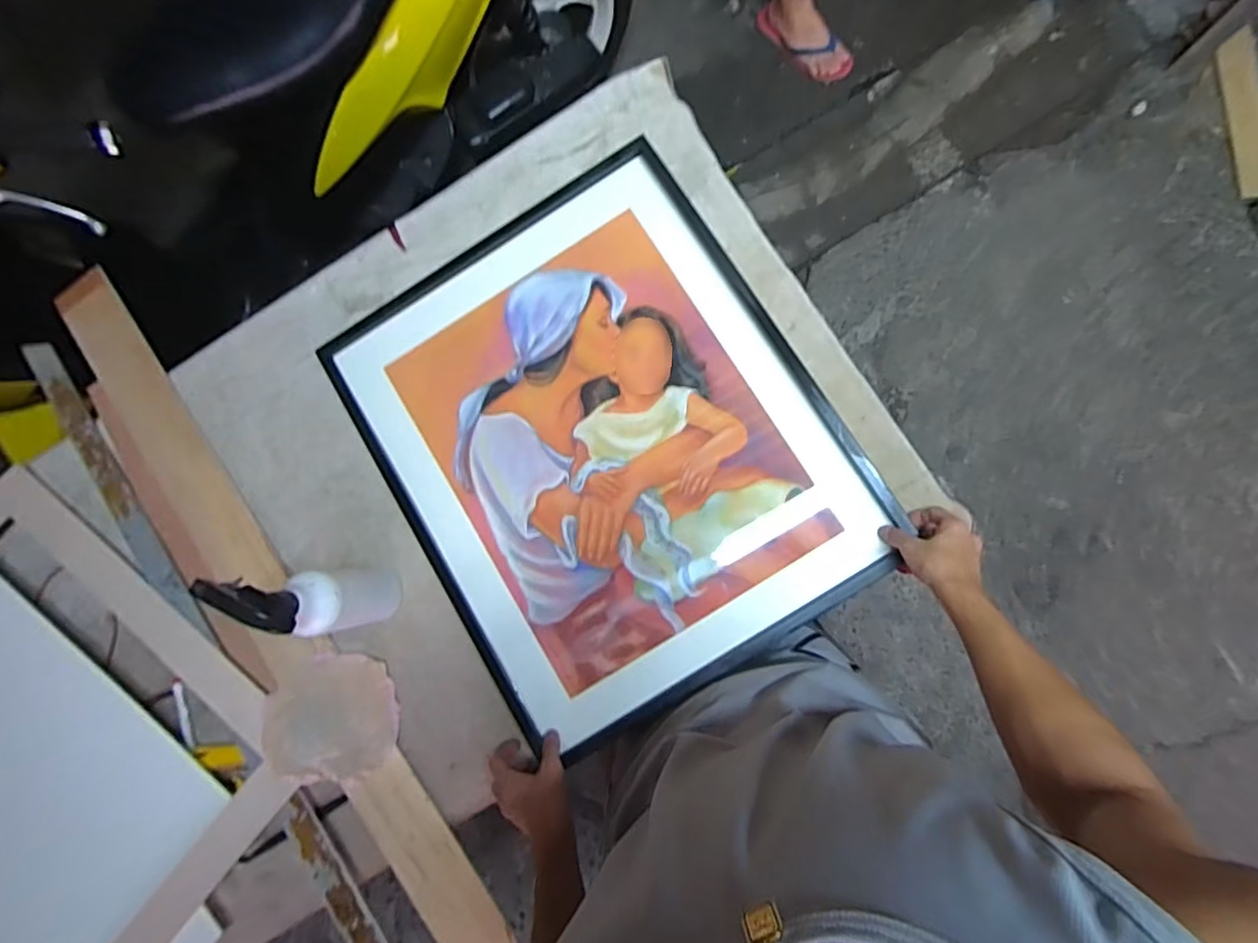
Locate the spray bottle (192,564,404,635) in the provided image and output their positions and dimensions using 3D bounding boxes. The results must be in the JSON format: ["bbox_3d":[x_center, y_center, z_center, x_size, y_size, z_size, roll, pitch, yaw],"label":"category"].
[{"bbox_3d":[-0.332,0.138,0.632,0.076,0.236,0.076,-14,83,4],"label":"spray bottle"}]

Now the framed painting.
[{"bbox_3d":[-0.037,-0.040,0.739,0.508,0.039,0.615,-33,82,1],"label":"framed painting"}]

